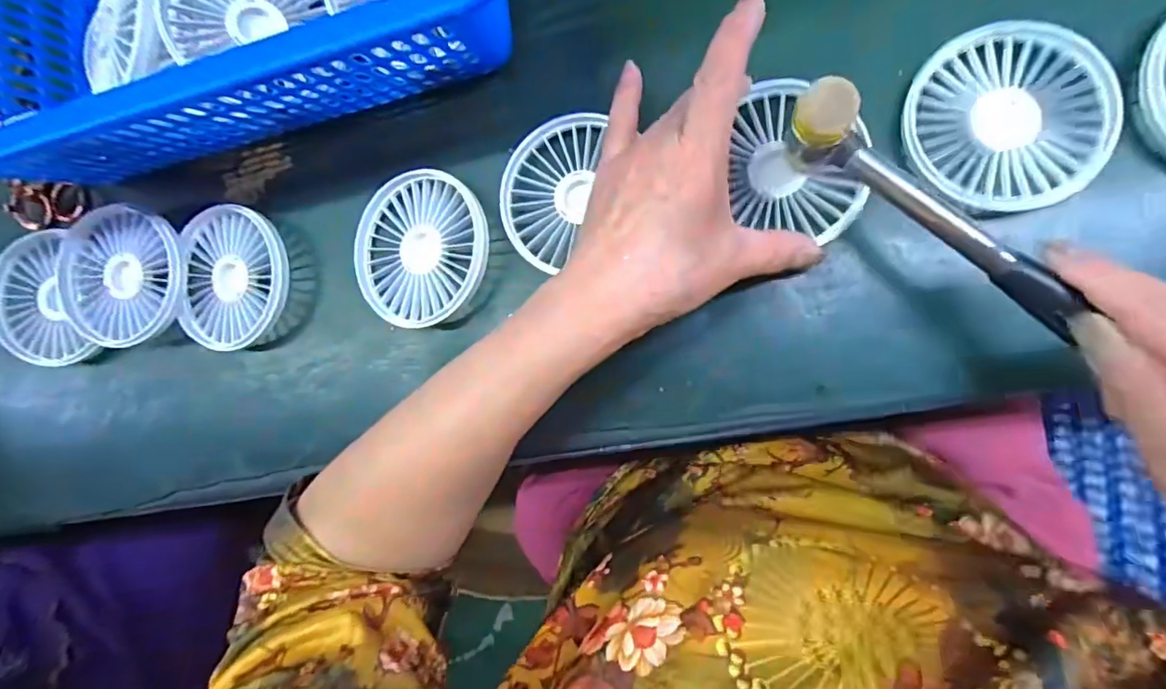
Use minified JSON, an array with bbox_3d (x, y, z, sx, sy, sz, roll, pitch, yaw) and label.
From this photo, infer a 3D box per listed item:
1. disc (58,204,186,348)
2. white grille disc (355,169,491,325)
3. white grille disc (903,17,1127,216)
[{"bbox_3d":[-0.304,-0.045,0.364,0.088,0.014,0.089,0,88,9],"label":"disc"},{"bbox_3d":[-0.093,-0.055,0.323,0.088,0.017,0.087,-1,88,25],"label":"white grille disc"},{"bbox_3d":[0.203,-0.111,0.265,0.086,0.007,0.089,0,88,9],"label":"white grille disc"}]

